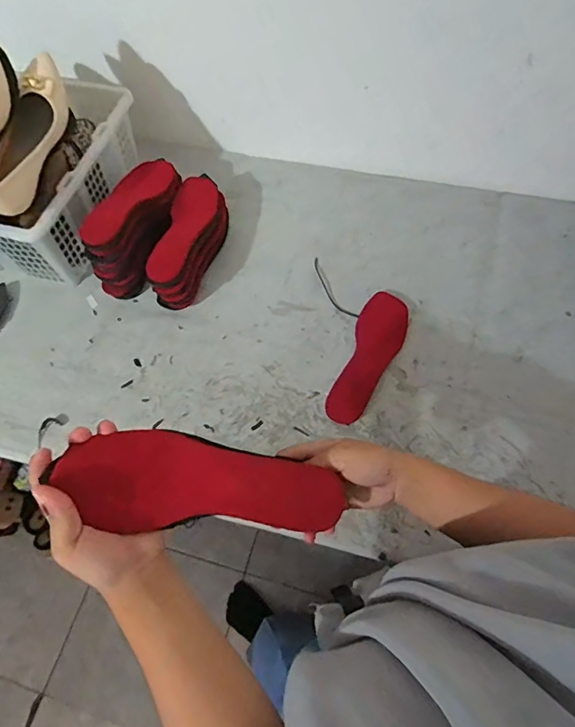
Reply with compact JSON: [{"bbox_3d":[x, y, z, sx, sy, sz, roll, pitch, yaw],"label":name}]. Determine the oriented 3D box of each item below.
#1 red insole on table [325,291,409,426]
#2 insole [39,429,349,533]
[{"bbox_3d":[0.126,-0.010,0.725,0.074,0.015,0.226,18,65,13],"label":"red insole on table"},{"bbox_3d":[-0.064,0.097,0.393,0.226,0.016,0.076,4,83,-15],"label":"insole"}]

